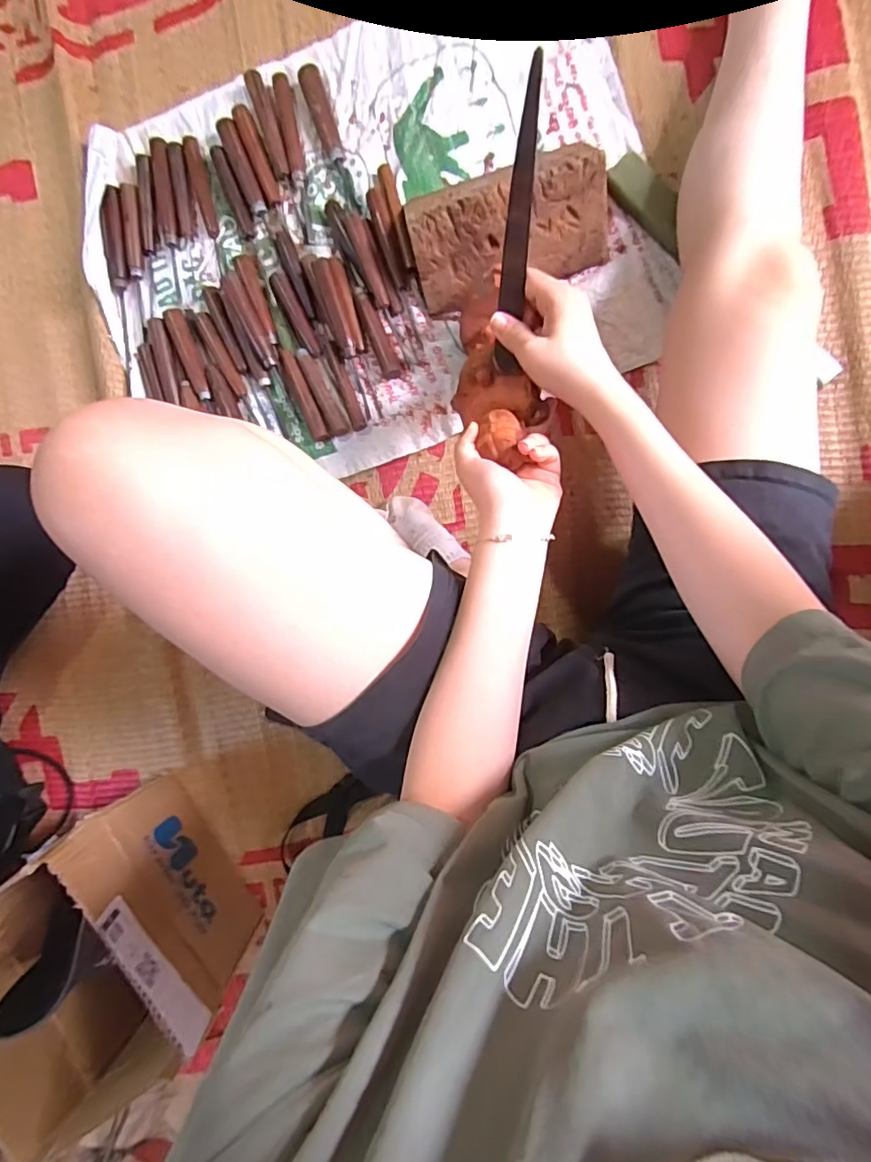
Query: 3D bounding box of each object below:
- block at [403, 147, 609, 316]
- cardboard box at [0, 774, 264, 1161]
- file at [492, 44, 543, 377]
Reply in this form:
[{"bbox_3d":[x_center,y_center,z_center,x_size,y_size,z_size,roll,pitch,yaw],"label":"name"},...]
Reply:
[{"bbox_3d":[0.078,-0.377,0.583,0.204,0.067,0.100,-13,93,7],"label":"block"},{"bbox_3d":[-0.355,0.386,0.603,0.206,0.230,0.242,-31,90,7],"label":"cardboard box"},{"bbox_3d":[0.060,-0.247,0.397,0.020,0.007,0.194,6,137,6],"label":"file"}]

